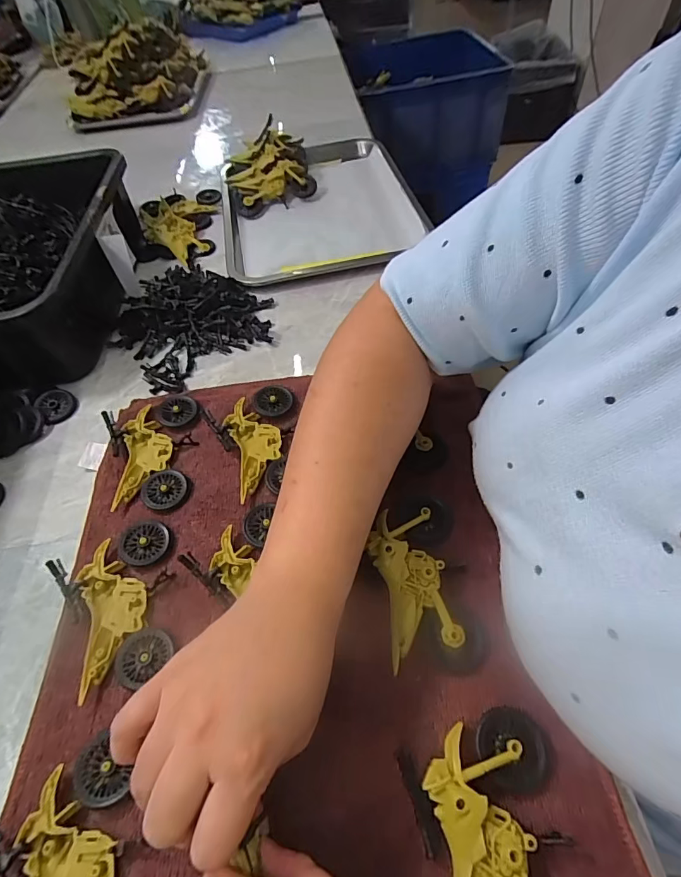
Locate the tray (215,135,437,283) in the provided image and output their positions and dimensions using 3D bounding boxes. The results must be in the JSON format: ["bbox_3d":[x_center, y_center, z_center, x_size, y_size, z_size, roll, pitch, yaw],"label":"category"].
[{"bbox_3d":[-0.036,-0.339,0.646,0.259,0.019,0.351,-11,53,-3],"label":"tray"}]

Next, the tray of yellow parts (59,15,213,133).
[{"bbox_3d":[-0.447,-0.804,0.975,0.266,0.119,0.298,-9,53,0],"label":"tray of yellow parts"}]

